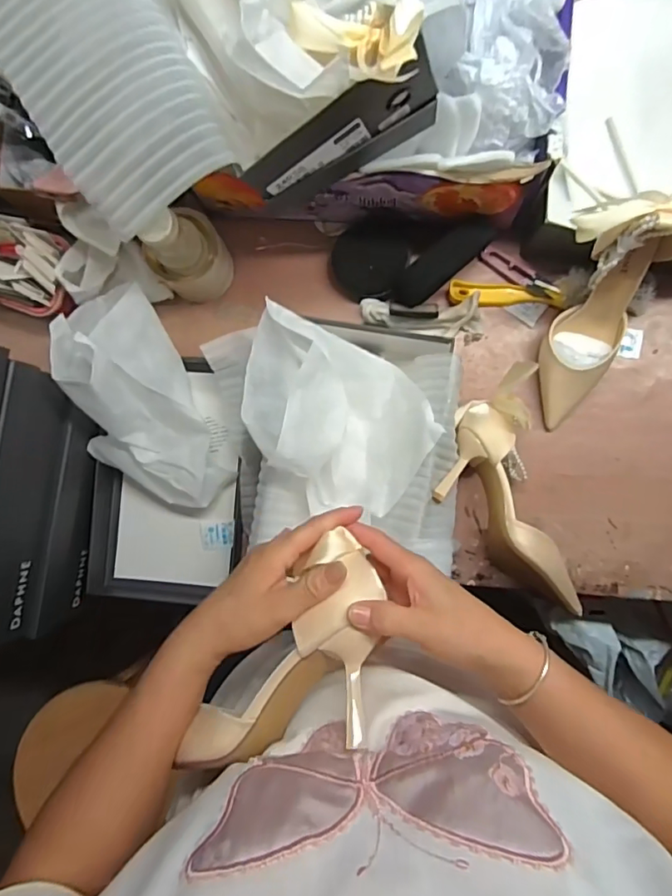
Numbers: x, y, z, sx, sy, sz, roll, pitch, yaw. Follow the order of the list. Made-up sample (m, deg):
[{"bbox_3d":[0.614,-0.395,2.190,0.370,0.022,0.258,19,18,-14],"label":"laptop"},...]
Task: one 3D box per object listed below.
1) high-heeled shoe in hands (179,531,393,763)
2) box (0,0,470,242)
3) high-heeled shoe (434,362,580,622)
[{"bbox_3d":[-0.023,0.167,0.387,0.098,0.062,0.194,39,85,5],"label":"high-heeled shoe in hands"},{"bbox_3d":[-0.113,-0.372,0.443,0.349,0.148,0.326,-29,86,5],"label":"box"},{"bbox_3d":[0.183,0.058,0.603,0.133,0.076,0.276,-11,88,6],"label":"high-heeled shoe"}]

